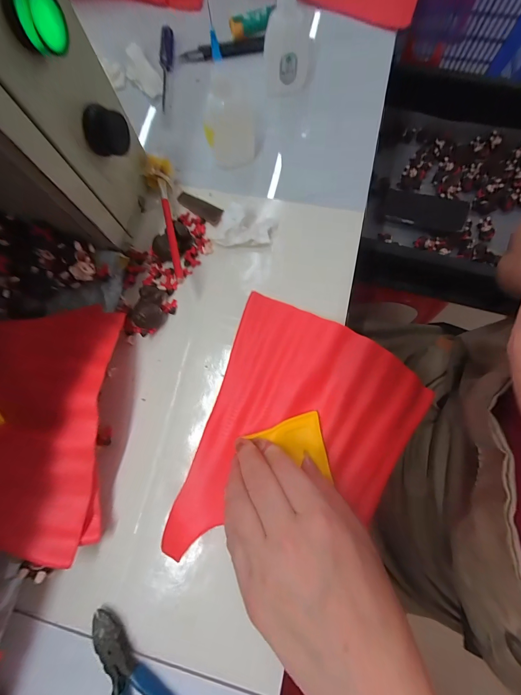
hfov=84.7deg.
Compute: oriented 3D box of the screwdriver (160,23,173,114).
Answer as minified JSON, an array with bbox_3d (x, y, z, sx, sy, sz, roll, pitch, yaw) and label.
[{"bbox_3d":[-0.106,-0.314,0.320,0.013,0.014,0.098,1,78,4],"label":"screwdriver"}]

